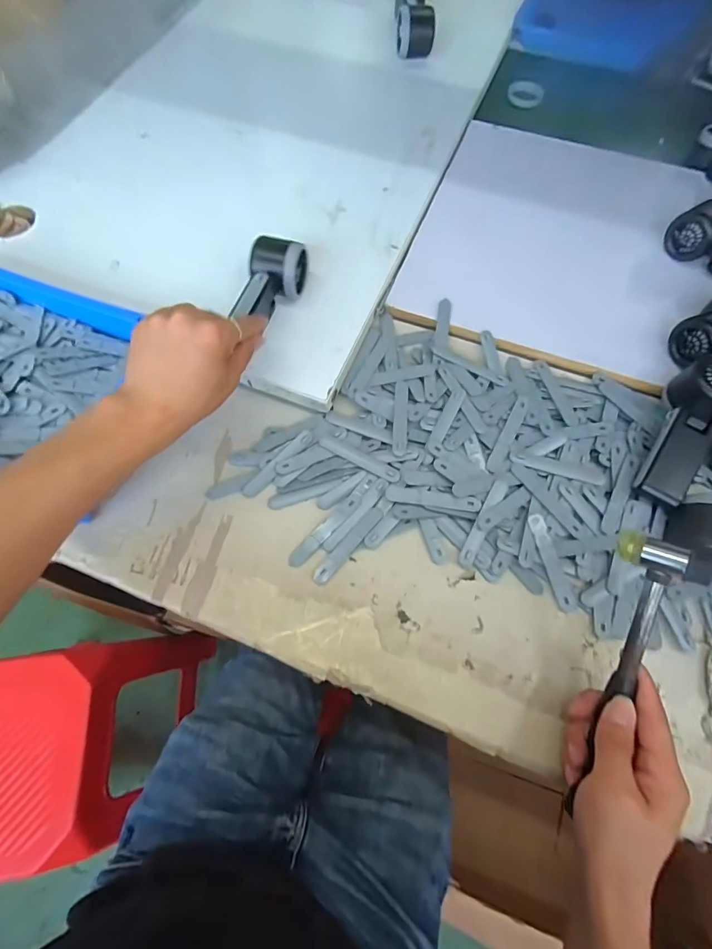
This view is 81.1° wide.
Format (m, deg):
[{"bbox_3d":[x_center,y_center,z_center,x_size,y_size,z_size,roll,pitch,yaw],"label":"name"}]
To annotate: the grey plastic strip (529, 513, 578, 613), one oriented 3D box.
[{"bbox_3d":[0.193,0.086,0.408,0.019,0.008,0.094,-13,78,-5],"label":"grey plastic strip"}]

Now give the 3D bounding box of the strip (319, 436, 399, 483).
[{"bbox_3d":[0.004,-0.017,0.451,0.094,0.004,0.015,26,69,12],"label":"strip"}]

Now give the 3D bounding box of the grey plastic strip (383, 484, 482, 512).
[{"bbox_3d":[0.078,0.025,0.425,0.094,0.009,0.019,10,67,5],"label":"grey plastic strip"}]

